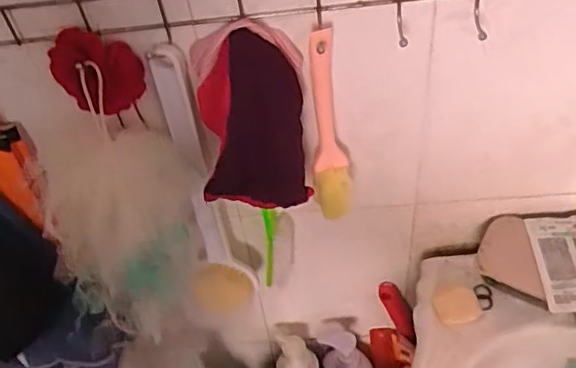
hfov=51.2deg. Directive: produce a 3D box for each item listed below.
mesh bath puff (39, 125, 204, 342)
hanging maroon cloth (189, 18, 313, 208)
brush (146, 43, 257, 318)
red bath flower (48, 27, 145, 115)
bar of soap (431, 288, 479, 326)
[{"bbox_3d":[-0.146,0.052,0.560,0.127,0.196,0.095,-20,49,-11],"label":"mesh bath puff"},{"bbox_3d":[-0.031,-0.046,0.498,0.087,0.167,0.056,-4,29,3],"label":"hanging maroon cloth"},{"bbox_3d":[-0.082,0.017,0.585,0.066,0.316,0.059,-16,49,-8],"label":"brush"},{"bbox_3d":[-0.157,-0.091,0.493,0.067,0.061,0.030,0,48,6],"label":"red bath flower"},{"bbox_3d":[0.176,0.129,0.629,0.046,0.011,0.037,-11,48,-4],"label":"bar of soap"}]

